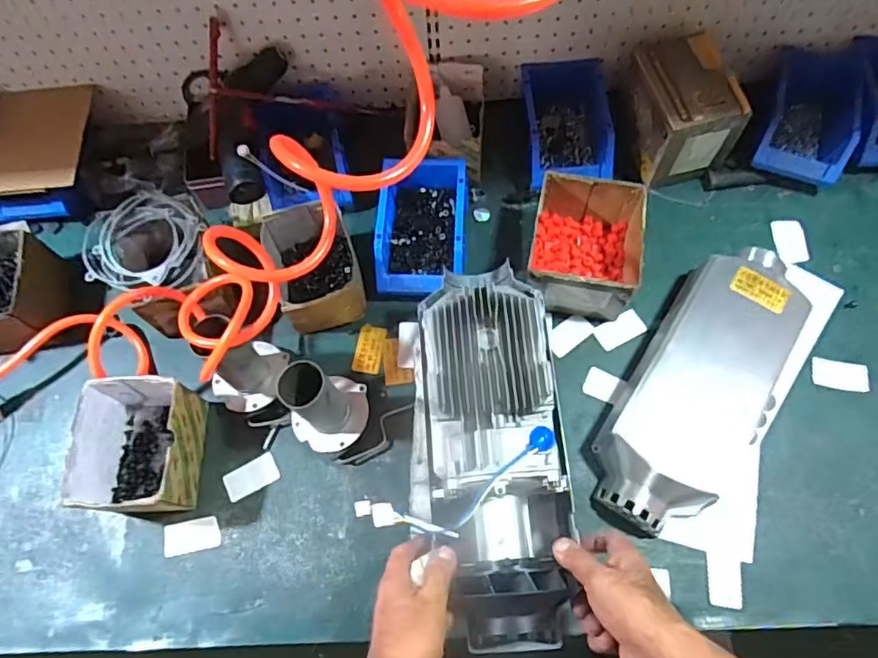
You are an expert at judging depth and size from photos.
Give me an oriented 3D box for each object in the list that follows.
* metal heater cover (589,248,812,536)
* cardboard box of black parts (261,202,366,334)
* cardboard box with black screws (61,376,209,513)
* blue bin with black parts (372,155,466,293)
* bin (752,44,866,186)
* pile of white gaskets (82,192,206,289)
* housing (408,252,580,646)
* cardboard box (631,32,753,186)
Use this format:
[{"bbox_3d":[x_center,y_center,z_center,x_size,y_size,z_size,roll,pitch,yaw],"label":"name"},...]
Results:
[{"bbox_3d":[0.325,0.059,0.685,0.169,0.086,0.399,30,71,14],"label":"metal heater cover"},{"bbox_3d":[-0.165,-0.079,0.769,0.116,0.084,0.163,-16,67,-4],"label":"cardboard box of black parts"},{"bbox_3d":[-0.350,0.139,0.681,0.117,0.097,0.155,-4,67,1],"label":"cardboard box with black screws"},{"bbox_3d":[-0.022,-0.137,0.773,0.112,0.069,0.178,3,67,4],"label":"blue bin with black parts"},{"bbox_3d":[0.523,-0.300,0.809,0.119,0.084,0.190,21,70,11],"label":"bin"},{"bbox_3d":[-0.375,-0.108,0.721,0.151,0.028,0.136,35,73,16],"label":"pile of white gaskets"},{"bbox_3d":[0.048,0.112,0.573,0.150,0.115,0.374,-4,75,1],"label":"housing"},{"bbox_3d":[0.326,-0.300,0.791,0.121,0.127,0.141,-10,67,-2],"label":"cardboard box"}]

